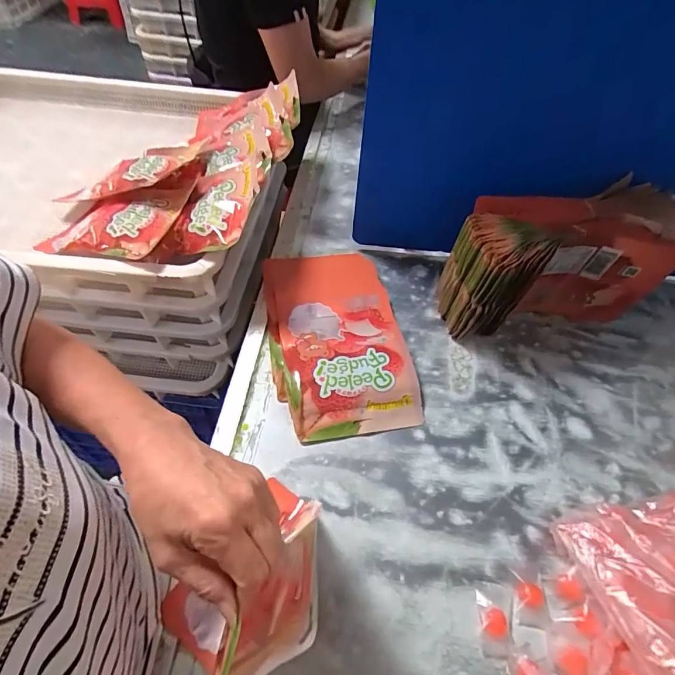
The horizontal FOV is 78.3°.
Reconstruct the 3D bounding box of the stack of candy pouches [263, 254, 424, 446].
[{"bbox_3d":[-0.006,-0.008,0.573,0.172,0.028,0.299,-8,53,-10],"label":"stack of candy pouches"}]

